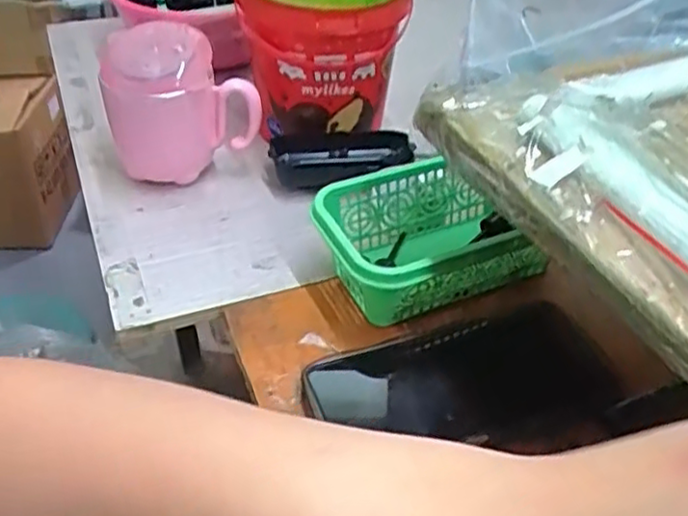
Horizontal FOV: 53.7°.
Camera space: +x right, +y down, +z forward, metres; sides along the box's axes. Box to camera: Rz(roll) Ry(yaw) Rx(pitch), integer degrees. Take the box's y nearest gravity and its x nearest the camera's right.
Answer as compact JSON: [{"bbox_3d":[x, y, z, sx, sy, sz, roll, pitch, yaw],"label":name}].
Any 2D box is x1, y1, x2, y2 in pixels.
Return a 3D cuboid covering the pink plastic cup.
[{"bbox_3d":[-0.122,-0.115,0.508,0.105,0.105,0.079,-13,43,-17],"label":"pink plastic cup"}]

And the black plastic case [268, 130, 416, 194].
[{"bbox_3d":[-0.003,-0.080,0.537,0.106,0.028,0.040,-8,42,-12],"label":"black plastic case"}]

